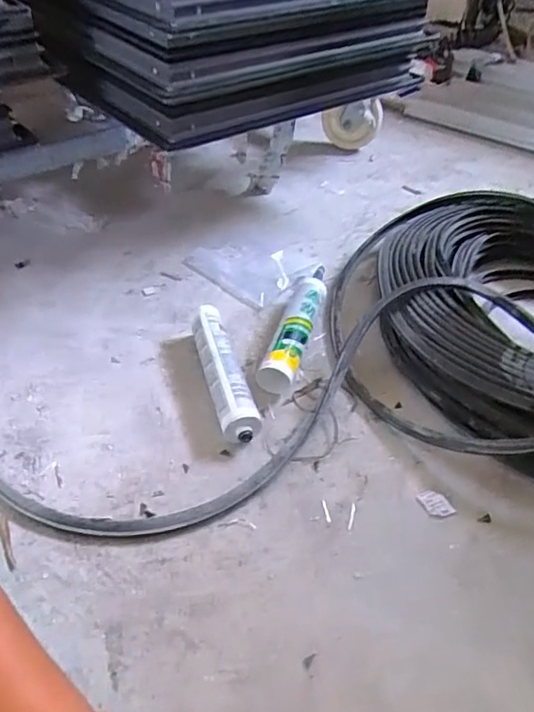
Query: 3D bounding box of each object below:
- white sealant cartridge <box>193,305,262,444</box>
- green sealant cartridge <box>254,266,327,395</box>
[{"bbox_3d":[-0.062,0.021,0.750,0.053,0.054,0.229,-12,45,-15],"label":"white sealant cartridge"},{"bbox_3d":[0.053,-0.057,0.846,0.053,0.050,0.286,15,45,13],"label":"green sealant cartridge"}]

